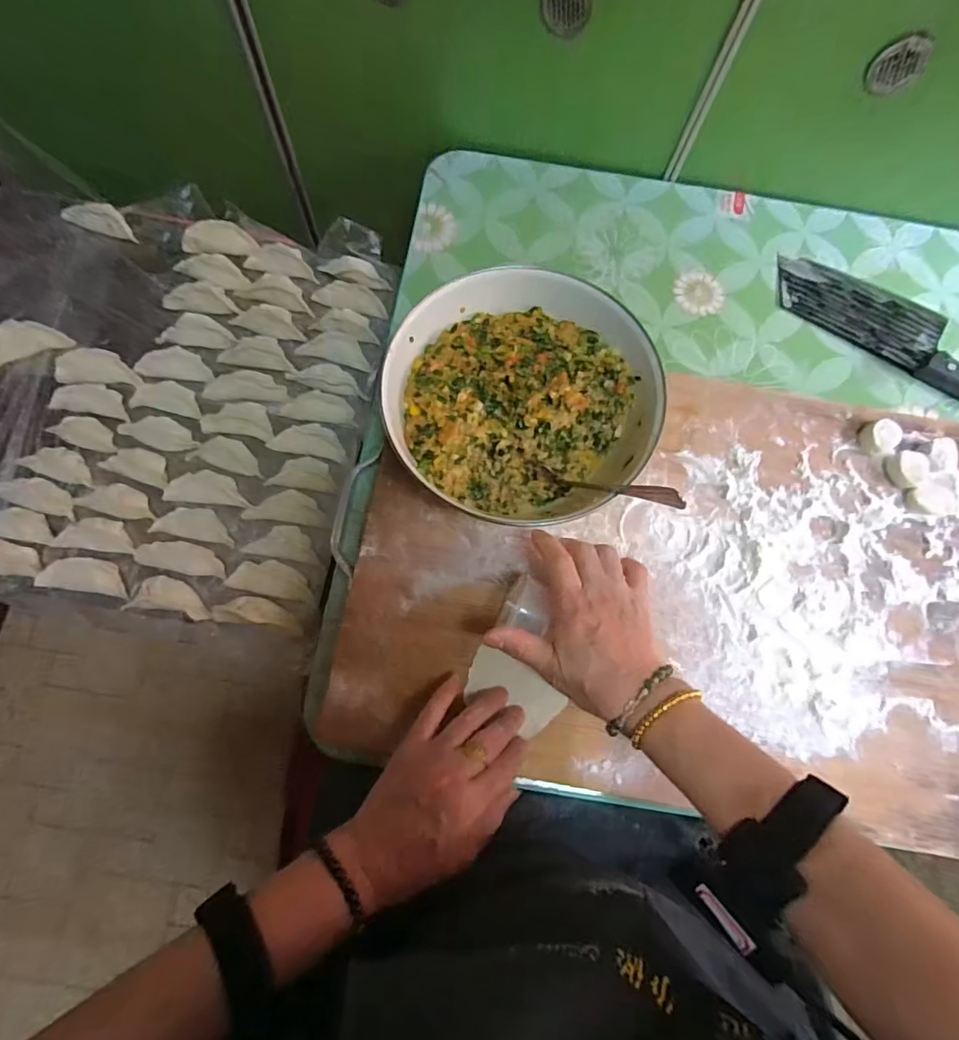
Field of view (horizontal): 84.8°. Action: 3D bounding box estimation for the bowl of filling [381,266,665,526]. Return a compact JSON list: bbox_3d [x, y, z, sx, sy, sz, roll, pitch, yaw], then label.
[{"bbox_3d":[0.031,-0.093,0.426,0.195,0.096,0.182,1,76,-3],"label":"bowl of filling"}]

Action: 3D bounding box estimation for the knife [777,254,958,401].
[{"bbox_3d":[0.416,-0.182,0.508,0.269,0.019,0.081,35,77,5],"label":"knife"}]

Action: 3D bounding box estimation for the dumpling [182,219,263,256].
[{"bbox_3d":[-0.260,-0.284,0.528,0.077,0.019,0.026,5,76,-2],"label":"dumpling"}]

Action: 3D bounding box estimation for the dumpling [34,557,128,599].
[{"bbox_3d":[-0.341,0.048,0.452,0.064,0.026,0.028,5,73,1],"label":"dumpling"}]

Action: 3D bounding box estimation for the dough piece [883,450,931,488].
[{"bbox_3d":[0.371,-0.045,0.455,0.033,0.013,0.031,1,76,-3],"label":"dough piece"}]

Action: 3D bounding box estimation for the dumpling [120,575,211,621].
[{"bbox_3d":[-0.266,0.066,0.450,0.066,0.023,0.031,9,73,2],"label":"dumpling"}]

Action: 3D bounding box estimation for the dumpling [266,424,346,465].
[{"bbox_3d":[-0.158,-0.075,0.487,0.072,0.015,0.030,11,76,-1],"label":"dumpling"}]

